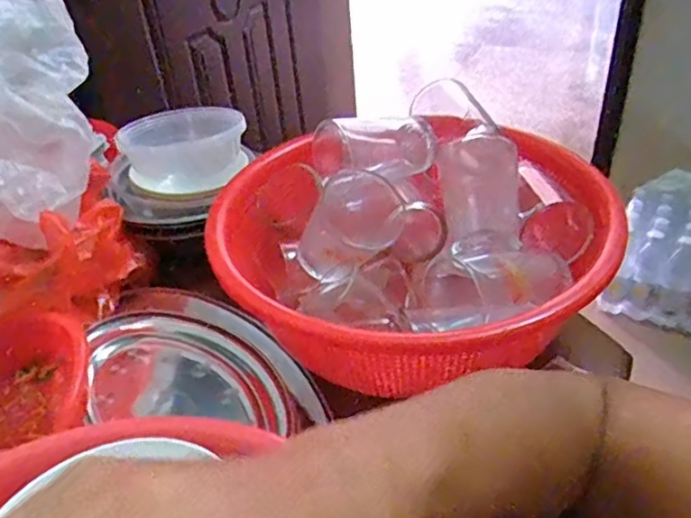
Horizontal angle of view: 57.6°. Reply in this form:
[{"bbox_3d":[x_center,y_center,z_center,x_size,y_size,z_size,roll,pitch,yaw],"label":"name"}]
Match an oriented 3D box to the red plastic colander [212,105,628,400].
[{"bbox_3d":[0.059,-0.027,0.469,0.245,0.087,0.259,-3,37,2],"label":"red plastic colander"}]

